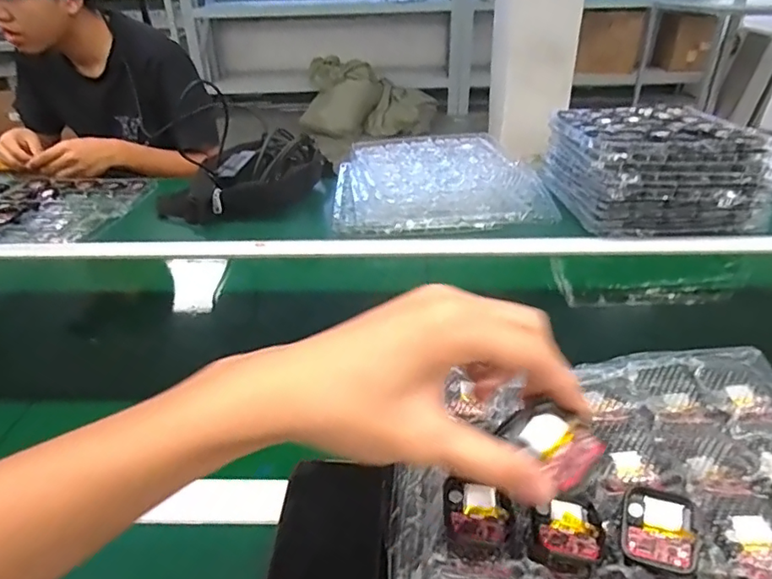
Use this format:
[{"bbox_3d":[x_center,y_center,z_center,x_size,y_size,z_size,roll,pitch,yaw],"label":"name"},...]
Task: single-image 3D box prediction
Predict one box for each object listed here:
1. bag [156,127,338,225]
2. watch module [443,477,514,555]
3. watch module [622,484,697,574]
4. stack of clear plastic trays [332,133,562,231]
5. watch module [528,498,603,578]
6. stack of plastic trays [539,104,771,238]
[{"bbox_3d":[-0.223,-0.203,0.963,0.315,0.101,0.154,-23,37,-31],"label":"bag"},{"bbox_3d":[0.050,0.124,0.303,0.035,0.008,0.042,3,32,8],"label":"watch module"},{"bbox_3d":[0.146,0.129,0.298,0.036,0.010,0.040,7,46,22],"label":"watch module"},{"bbox_3d":[0.088,-0.197,0.973,0.350,0.056,0.334,-3,32,-2],"label":"stack of clear plastic trays"},{"bbox_3d":[0.098,0.134,0.301,0.036,0.010,0.043,9,33,17],"label":"watch module"},{"bbox_3d":[0.433,-0.213,0.922,0.293,0.124,0.300,0,32,4],"label":"stack of plastic trays"}]

